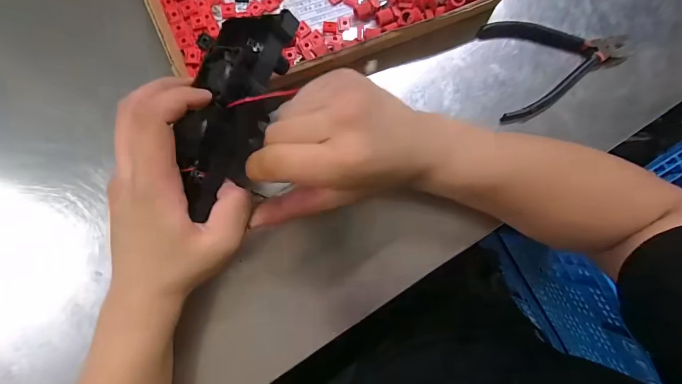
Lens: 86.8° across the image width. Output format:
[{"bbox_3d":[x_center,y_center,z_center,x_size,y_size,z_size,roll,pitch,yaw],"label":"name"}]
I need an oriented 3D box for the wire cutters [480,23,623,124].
[{"bbox_3d":[0.215,-0.124,0.356,0.140,0.012,0.098,-8,87,-5],"label":"wire cutters"}]

